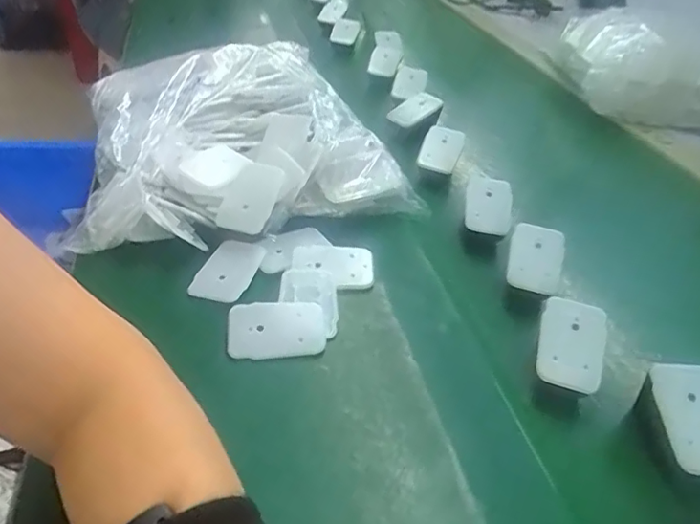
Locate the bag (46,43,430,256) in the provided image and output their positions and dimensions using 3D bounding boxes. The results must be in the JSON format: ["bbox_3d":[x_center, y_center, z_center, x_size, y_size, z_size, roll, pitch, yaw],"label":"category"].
[{"bbox_3d":[-0.133,-0.131,0.561,0.297,0.089,0.284,-13,41,-22],"label":"bag"}]

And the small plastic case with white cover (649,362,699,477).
[{"bbox_3d":[0.211,0.096,0.338,0.041,0.012,0.066,1,63,-2],"label":"small plastic case with white cover"}]

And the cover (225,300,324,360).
[{"bbox_3d":[-0.054,0.049,0.403,0.071,0.005,0.043,-6,63,-5],"label":"cover"}]

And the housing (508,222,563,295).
[{"bbox_3d":[0.156,-0.003,0.468,0.046,0.055,0.013,16,3,29],"label":"housing"}]

